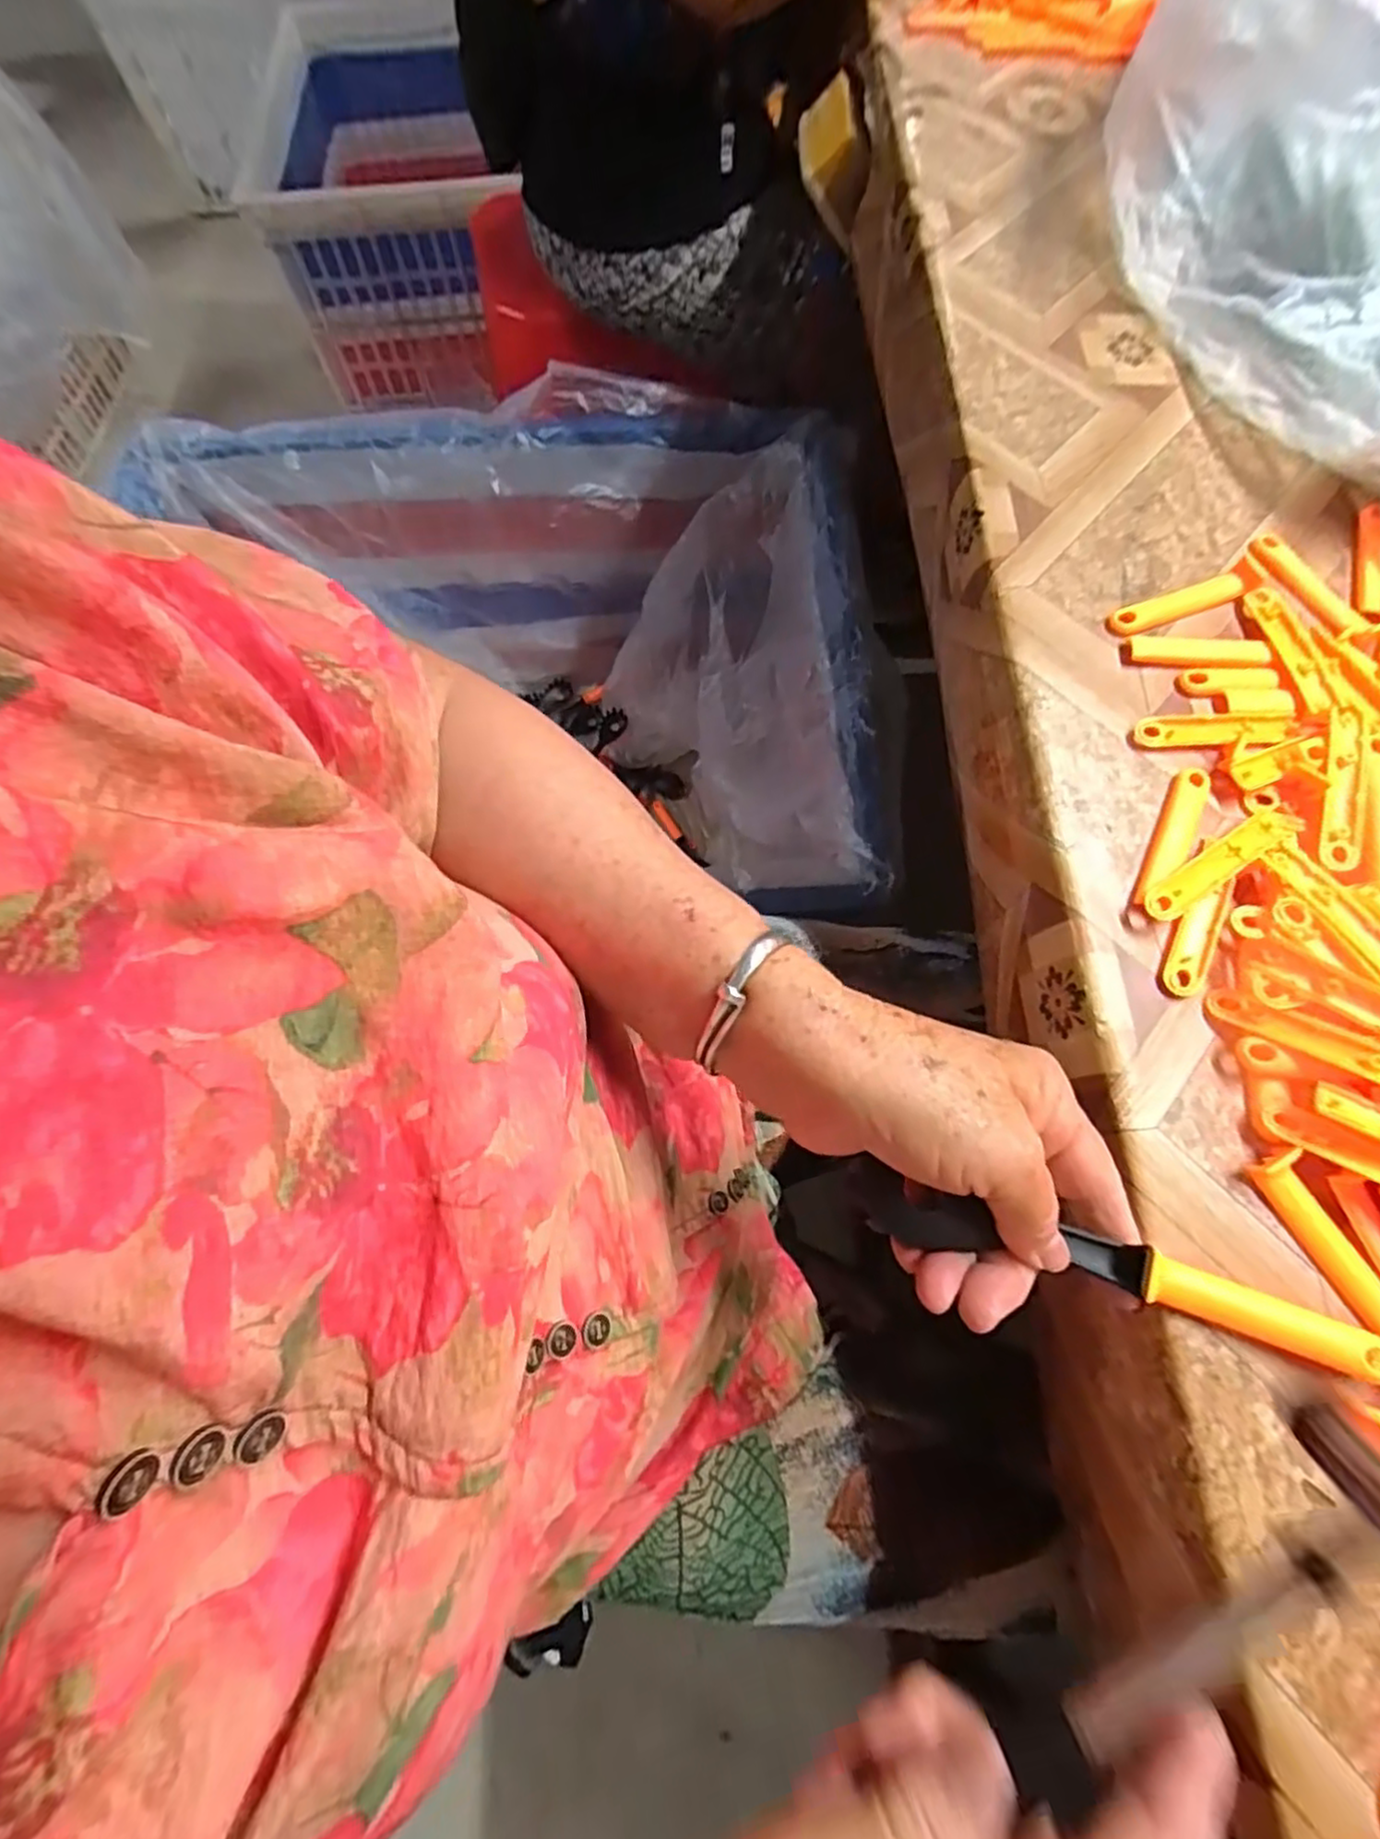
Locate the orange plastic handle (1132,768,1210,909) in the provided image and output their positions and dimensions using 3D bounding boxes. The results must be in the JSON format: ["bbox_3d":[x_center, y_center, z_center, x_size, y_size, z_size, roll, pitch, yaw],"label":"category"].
[{"bbox_3d":[0.207,-0.035,0.305,0.013,0.005,0.075,27,72,11],"label":"orange plastic handle"}]

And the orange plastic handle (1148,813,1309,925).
[{"bbox_3d":[0.222,-0.024,0.297,0.082,0.006,0.014,-31,71,-10],"label":"orange plastic handle"}]

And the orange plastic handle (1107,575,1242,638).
[{"bbox_3d":[0.238,-0.154,0.351,0.071,0.005,0.016,-18,70,-5],"label":"orange plastic handle"}]

